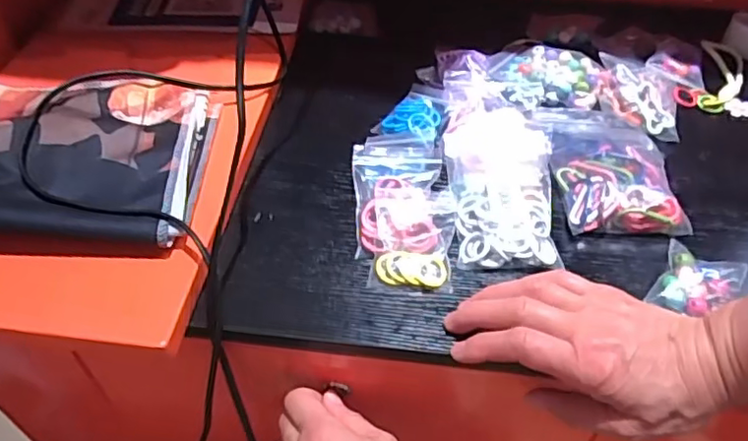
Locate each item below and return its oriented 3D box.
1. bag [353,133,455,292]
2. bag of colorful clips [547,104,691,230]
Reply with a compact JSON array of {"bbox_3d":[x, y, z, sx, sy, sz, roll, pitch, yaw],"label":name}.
[{"bbox_3d":[0.022,-0.018,0.471,0.071,0.029,0.155,-1,49,-2],"label":"bag"},{"bbox_3d":[0.196,-0.051,0.499,0.093,0.015,0.143,5,49,3],"label":"bag of colorful clips"}]

